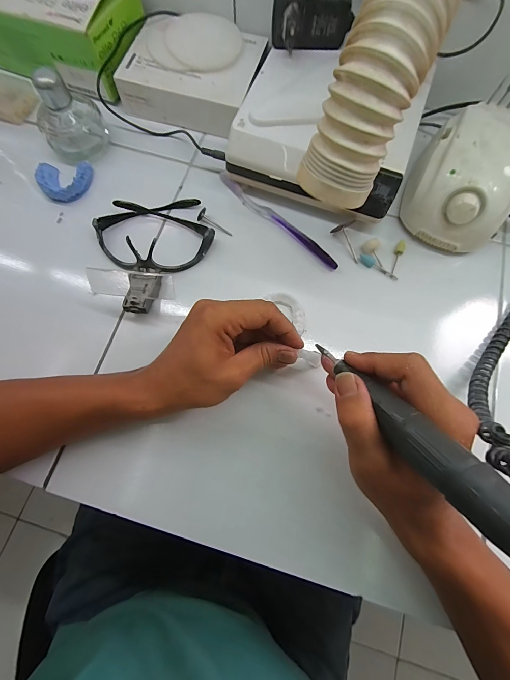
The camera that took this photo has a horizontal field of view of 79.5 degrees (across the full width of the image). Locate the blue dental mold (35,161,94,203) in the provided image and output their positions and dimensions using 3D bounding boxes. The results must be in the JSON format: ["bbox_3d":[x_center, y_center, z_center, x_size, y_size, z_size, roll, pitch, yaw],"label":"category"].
[{"bbox_3d":[-0.231,-0.200,0.375,0.060,0.015,0.060,-15,74,-6],"label":"blue dental mold"}]

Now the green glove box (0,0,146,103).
[{"bbox_3d":[-0.269,-0.419,0.396,0.230,0.088,0.120,20,74,5],"label":"green glove box"}]

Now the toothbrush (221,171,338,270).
[{"bbox_3d":[0.025,-0.144,0.367,0.184,0.008,0.015,41,76,10],"label":"toothbrush"}]

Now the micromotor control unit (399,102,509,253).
[{"bbox_3d":[0.233,-0.181,0.345,0.106,0.079,0.130,23,74,5],"label":"micromotor control unit"}]

